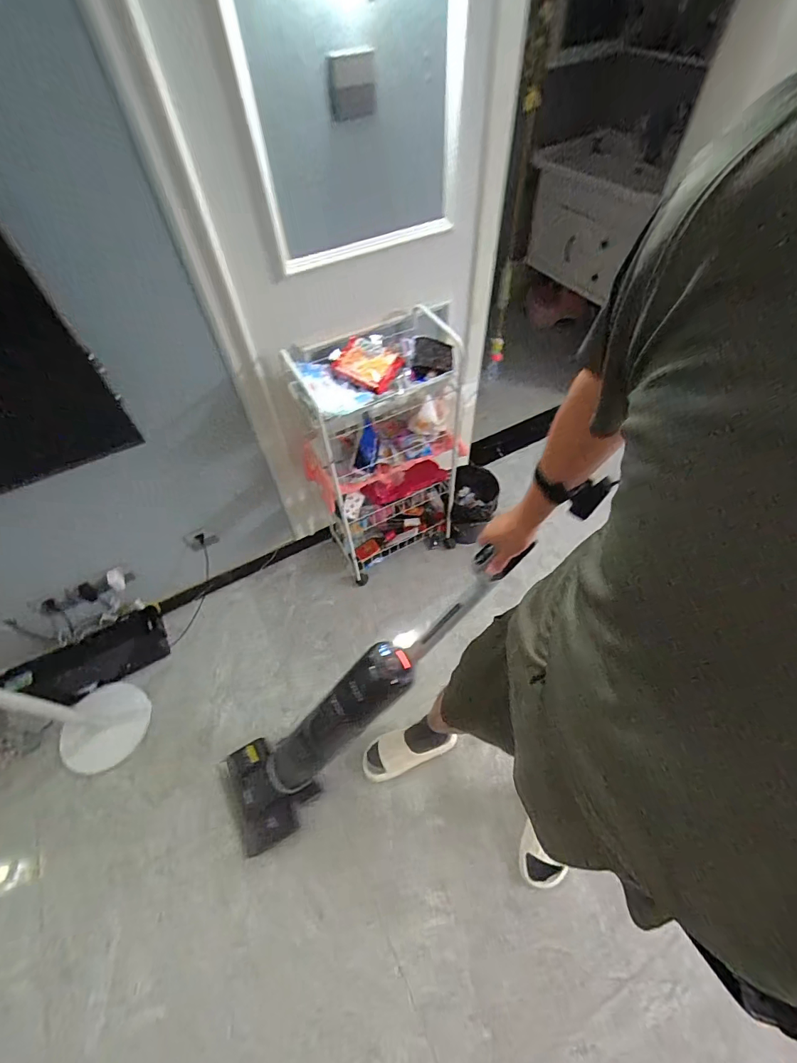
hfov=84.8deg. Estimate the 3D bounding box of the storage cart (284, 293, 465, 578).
[{"bbox_3d":[-0.030,-0.234,1.504,0.518,0.839,0.282,-24,57,-14],"label":"storage cart"}]

